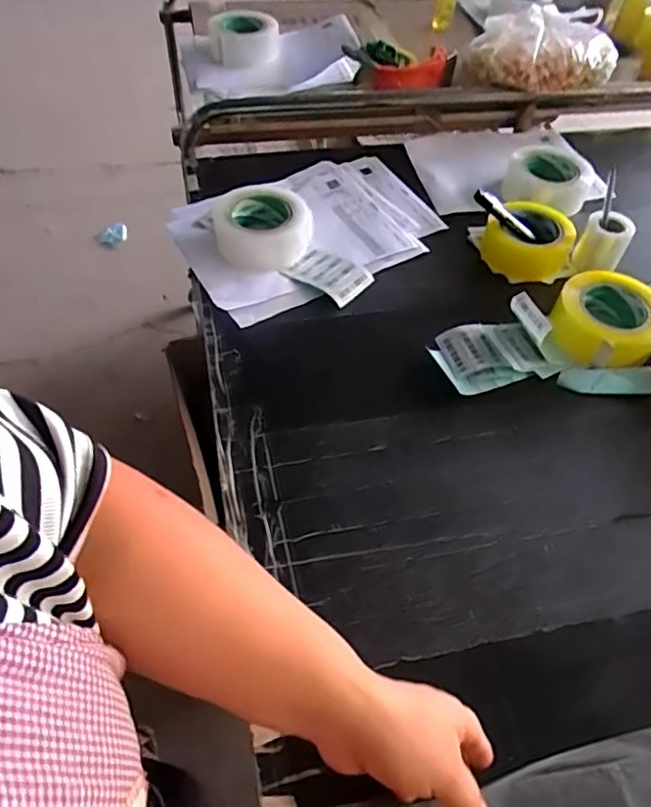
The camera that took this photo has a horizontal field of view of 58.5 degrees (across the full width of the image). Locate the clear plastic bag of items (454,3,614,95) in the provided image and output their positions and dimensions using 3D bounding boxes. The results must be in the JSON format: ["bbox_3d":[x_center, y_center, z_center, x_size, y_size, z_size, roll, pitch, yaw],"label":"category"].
[{"bbox_3d":[0.341,-0.574,0.943,0.238,0.078,0.162,-1,54,-4],"label":"clear plastic bag of items"}]

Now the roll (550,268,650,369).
[{"bbox_3d":[0.343,-0.101,0.703,0.119,0.054,0.126,2,53,-3],"label":"roll"}]

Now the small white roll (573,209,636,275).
[{"bbox_3d":[0.370,-0.213,0.775,0.062,0.060,0.059,12,53,5],"label":"small white roll"}]

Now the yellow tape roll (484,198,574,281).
[{"bbox_3d":[0.276,-0.220,0.789,0.115,0.058,0.115,2,53,-3],"label":"yellow tape roll"}]

